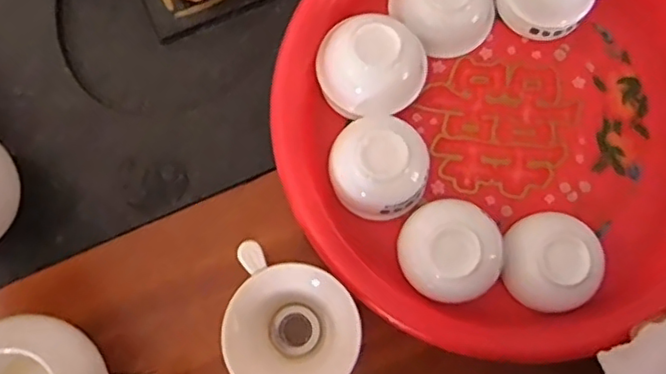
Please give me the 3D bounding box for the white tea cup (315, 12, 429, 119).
[{"bbox_3d":[0.023,-0.065,0.351,0.062,0.038,0.058,0,79,1],"label":"white tea cup"}]

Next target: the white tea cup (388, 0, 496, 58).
[{"bbox_3d":[0.066,-0.108,0.364,0.053,0.028,0.055,0,80,-1],"label":"white tea cup"}]

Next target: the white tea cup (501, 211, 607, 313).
[{"bbox_3d":[0.118,0.038,0.332,0.048,0.027,0.050,0,80,-1],"label":"white tea cup"}]

